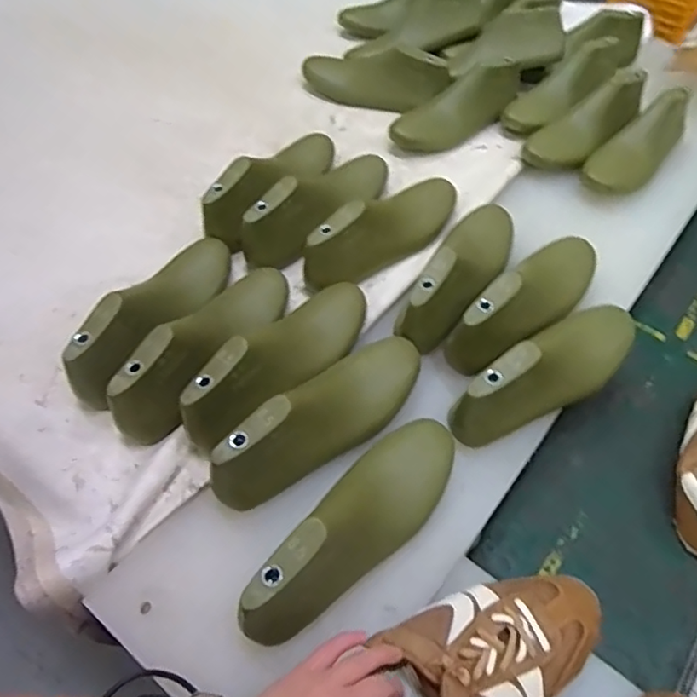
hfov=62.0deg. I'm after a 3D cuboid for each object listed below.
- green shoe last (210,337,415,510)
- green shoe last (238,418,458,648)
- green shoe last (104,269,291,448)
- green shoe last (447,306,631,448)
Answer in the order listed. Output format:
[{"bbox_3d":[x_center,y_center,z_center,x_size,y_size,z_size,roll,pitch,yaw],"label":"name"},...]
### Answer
[{"bbox_3d":[-0.018,0.062,0.566,0.069,0.085,0.249,36,62,24],"label":"green shoe last"},{"bbox_3d":[0.011,0.148,0.504,0.069,0.083,0.245,35,62,23],"label":"green shoe last"},{"bbox_3d":[-0.146,-0.014,0.613,0.064,0.077,0.248,22,57,16],"label":"green shoe last"},{"bbox_3d":[0.220,0.022,0.607,0.253,0.094,0.080,-33,60,-21],"label":"green shoe last"}]

